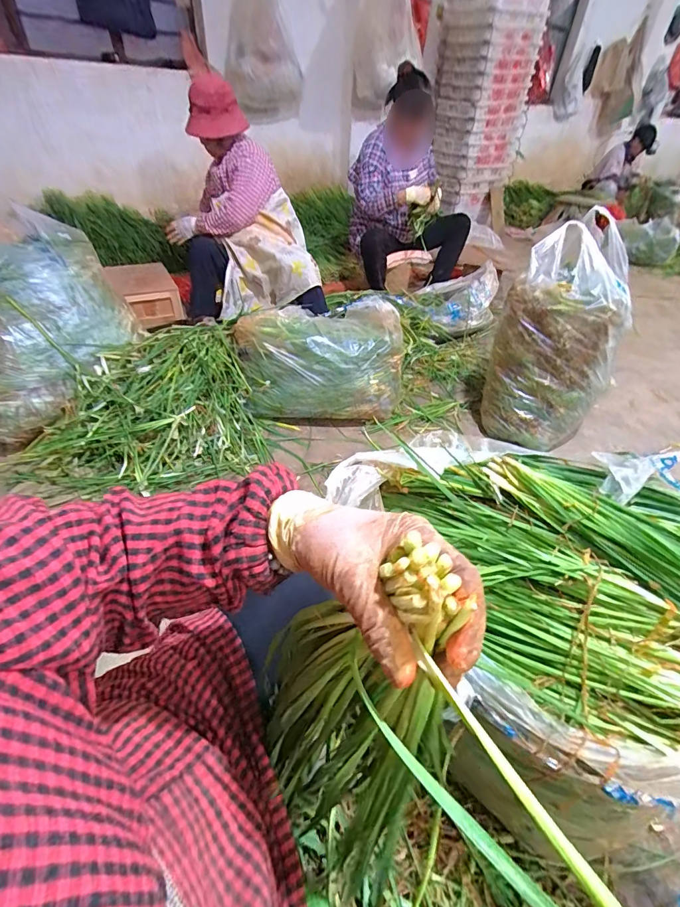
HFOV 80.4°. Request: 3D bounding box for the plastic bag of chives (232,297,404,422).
[{"bbox_3d":[-0.066,-0.344,1.452,0.548,0.312,0.371,-1,41,-5],"label":"plastic bag of chives"}]

